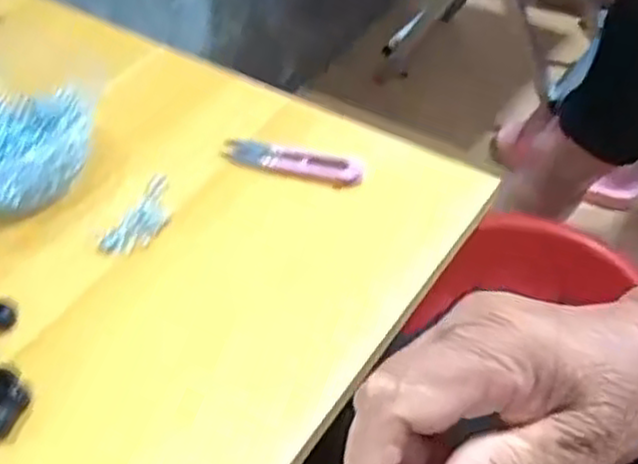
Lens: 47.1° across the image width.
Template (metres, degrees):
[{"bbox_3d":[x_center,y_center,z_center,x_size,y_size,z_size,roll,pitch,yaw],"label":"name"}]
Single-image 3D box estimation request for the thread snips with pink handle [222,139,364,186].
[{"bbox_3d":[-0.018,-0.048,0.489,0.097,0.011,0.026,16,49,17],"label":"thread snips with pink handle"}]

